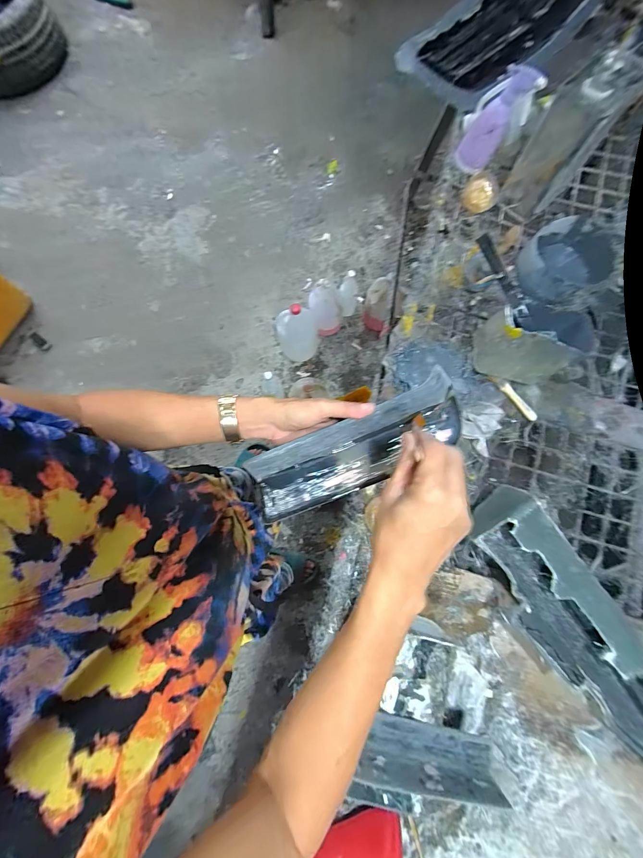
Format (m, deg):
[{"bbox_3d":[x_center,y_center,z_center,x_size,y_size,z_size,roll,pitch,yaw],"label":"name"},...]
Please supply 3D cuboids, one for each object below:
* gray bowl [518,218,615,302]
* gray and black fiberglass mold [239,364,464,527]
[{"bbox_3d":[0.541,-0.376,0.756,0.194,0.094,0.166,-31,81,-8],"label":"gray bowl"},{"bbox_3d":[0.043,0.024,0.390,0.262,0.035,0.083,-27,81,3],"label":"gray and black fiberglass mold"}]

